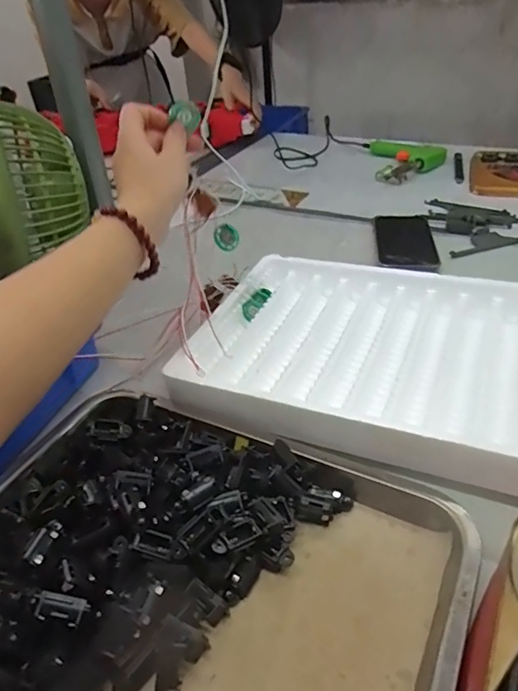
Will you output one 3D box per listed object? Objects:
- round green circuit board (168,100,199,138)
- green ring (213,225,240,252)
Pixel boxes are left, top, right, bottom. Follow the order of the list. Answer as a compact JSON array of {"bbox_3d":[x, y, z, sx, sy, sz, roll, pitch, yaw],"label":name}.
[{"bbox_3d":[-0.065,-0.203,0.447,0.011,0.024,0.024,26,44,37],"label":"round green circuit board"},{"bbox_3d":[-0.034,-0.112,0.525,0.025,0.027,0.007,-7,38,-2],"label":"green ring"}]

